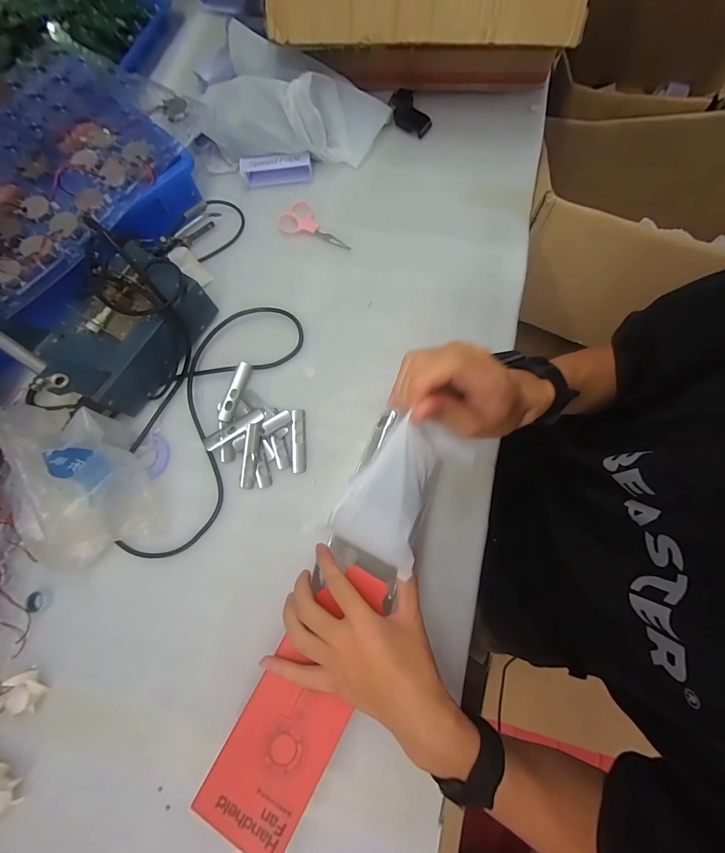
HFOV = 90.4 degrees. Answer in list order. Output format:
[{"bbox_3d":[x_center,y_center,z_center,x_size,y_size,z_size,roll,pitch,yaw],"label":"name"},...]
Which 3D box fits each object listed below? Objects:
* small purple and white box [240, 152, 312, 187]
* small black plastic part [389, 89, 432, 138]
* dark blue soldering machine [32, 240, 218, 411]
[{"bbox_3d":[-0.125,-0.374,0.519,0.101,0.026,0.027,0,77,0],"label":"small purple and white box"},{"bbox_3d":[0.071,-0.463,0.532,0.062,0.033,0.036,27,79,6],"label":"small black plastic part"},{"bbox_3d":[-0.285,-0.121,0.419,0.116,0.109,0.181,30,79,7],"label":"dark blue soldering machine"}]

